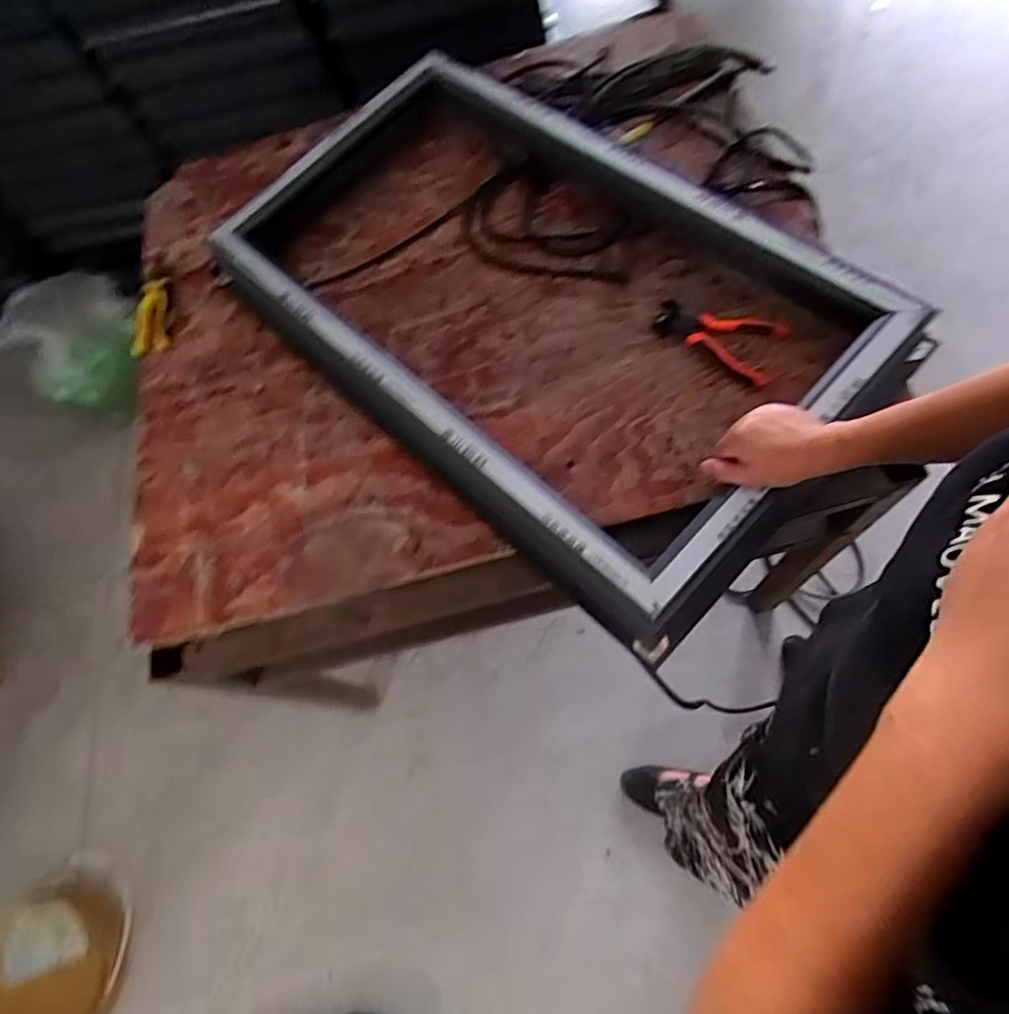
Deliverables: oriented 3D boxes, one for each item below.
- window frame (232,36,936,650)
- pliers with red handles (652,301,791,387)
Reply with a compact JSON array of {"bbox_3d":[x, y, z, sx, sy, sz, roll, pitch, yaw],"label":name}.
[{"bbox_3d":[0.034,-0.285,0.842,0.514,0.110,0.869,-44,67,-11],"label":"window frame"},{"bbox_3d":[0.282,-0.229,0.805,0.164,0.028,0.090,24,75,16],"label":"pliers with red handles"}]

